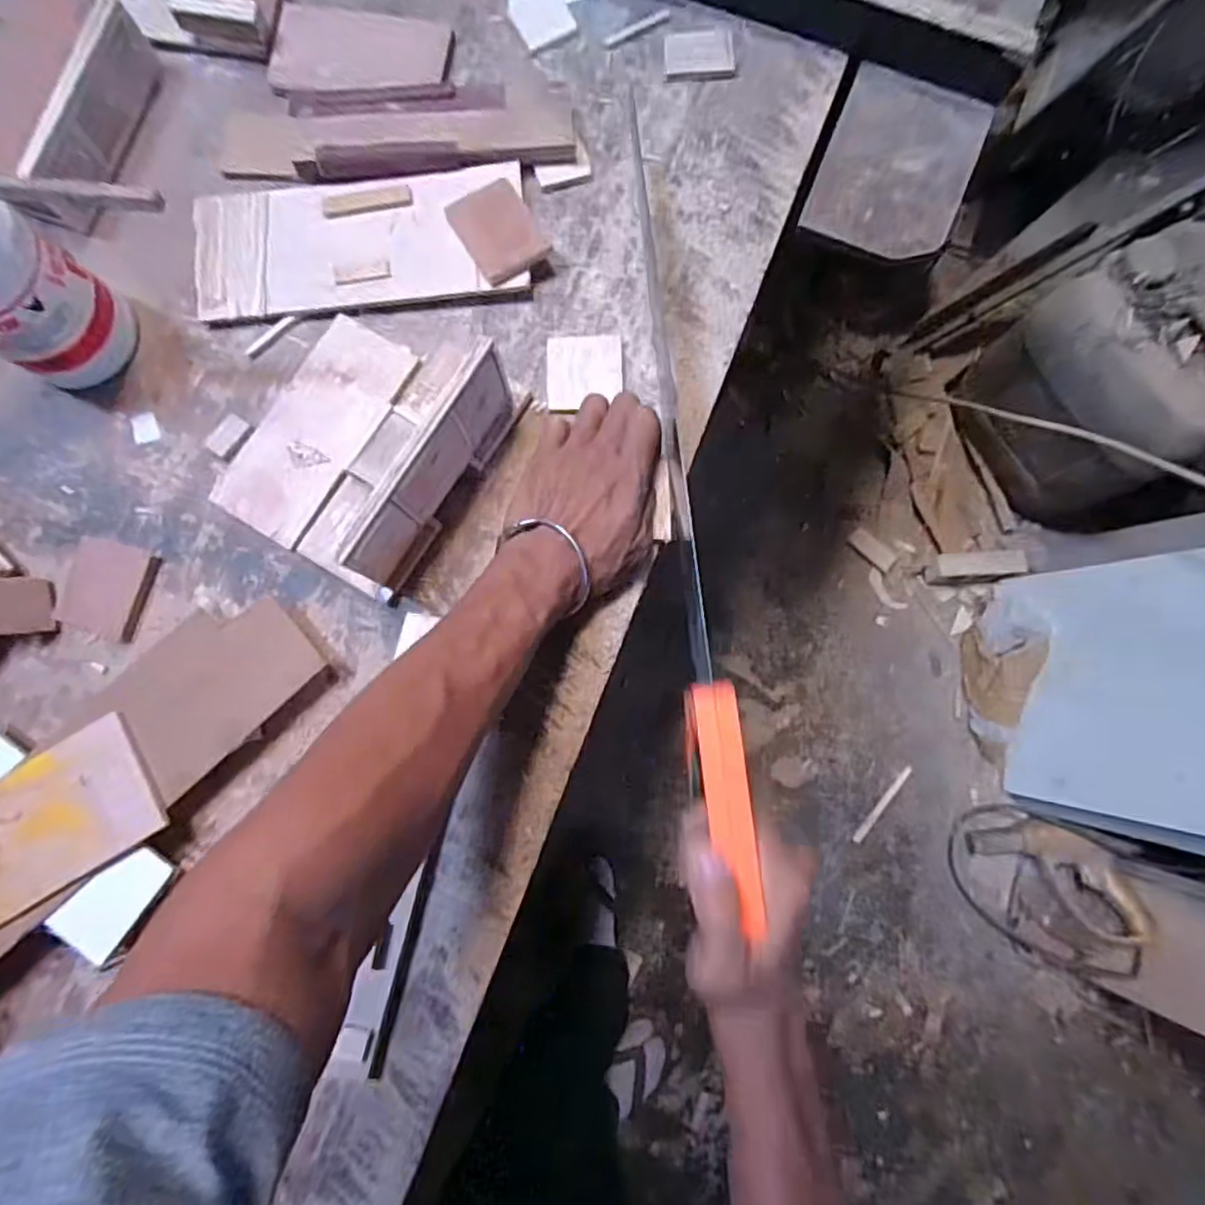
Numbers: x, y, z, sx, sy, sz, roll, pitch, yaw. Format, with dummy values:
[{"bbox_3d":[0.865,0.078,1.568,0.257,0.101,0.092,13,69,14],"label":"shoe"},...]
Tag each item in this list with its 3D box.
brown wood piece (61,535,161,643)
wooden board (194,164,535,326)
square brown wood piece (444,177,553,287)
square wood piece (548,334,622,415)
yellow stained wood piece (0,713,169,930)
[{"bbox_3d":[-0.328,-0.010,0.419,0.055,0.011,0.060,16,82,1],"label":"brown wood piece"},{"bbox_3d":[-0.172,-0.253,0.447,0.230,0.014,0.095,-5,82,-2],"label":"wooden board"},{"bbox_3d":[-0.073,-0.261,0.444,0.050,0.006,0.065,-33,90,-1],"label":"square brown wood piece"},{"bbox_3d":[-0.012,-0.162,0.445,0.052,0.005,0.052,-1,82,-1],"label":"square wood piece"},{"bbox_3d":[-0.327,0.130,0.372,0.122,0.008,0.076,-32,84,-5],"label":"yellow stained wood piece"}]

